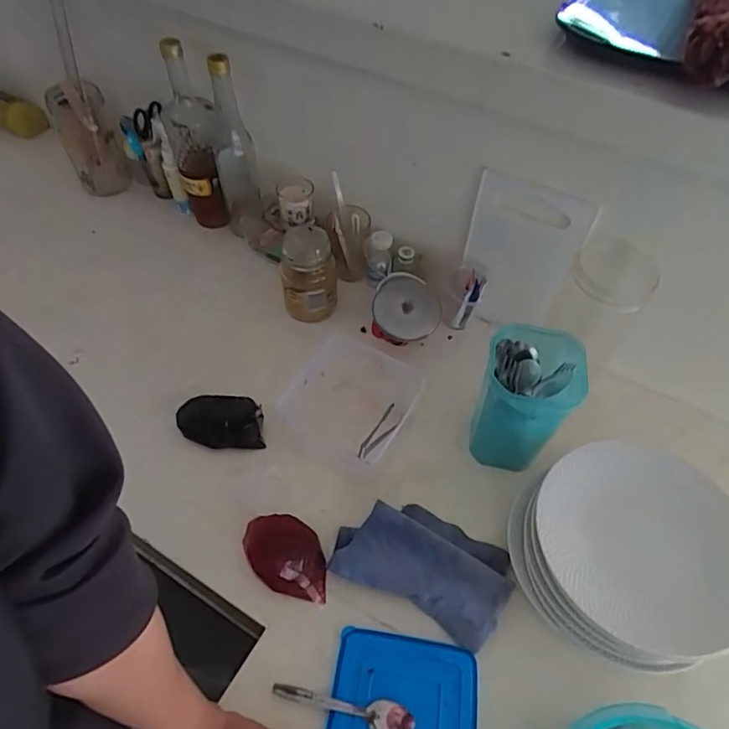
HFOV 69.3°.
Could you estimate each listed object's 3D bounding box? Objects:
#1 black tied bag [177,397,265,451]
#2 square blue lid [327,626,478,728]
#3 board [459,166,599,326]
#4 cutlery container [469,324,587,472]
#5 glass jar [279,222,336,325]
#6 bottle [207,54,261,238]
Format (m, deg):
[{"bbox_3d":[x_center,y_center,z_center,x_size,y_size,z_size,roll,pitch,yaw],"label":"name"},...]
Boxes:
[{"bbox_3d":[-0.183,0.072,0.672,0.108,0.036,0.063,2,54,1],"label":"black tied bag"},{"bbox_3d":[0.036,0.337,0.502,0.137,0.009,0.137,8,54,5],"label":"square blue lid"},{"bbox_3d":[0.200,-0.134,0.703,0.143,0.224,0.013,26,53,19],"label":"board"},{"bbox_3d":[0.183,0.050,0.619,0.098,0.173,0.099,16,55,11],"label":"cutlery container"},{"bbox_3d":[-0.080,-0.125,0.767,0.076,0.142,0.064,-4,54,-3],"label":"glass jar"},{"bbox_3d":[-0.195,-0.312,0.788,0.060,0.265,0.066,-12,55,-9],"label":"bottle"}]

